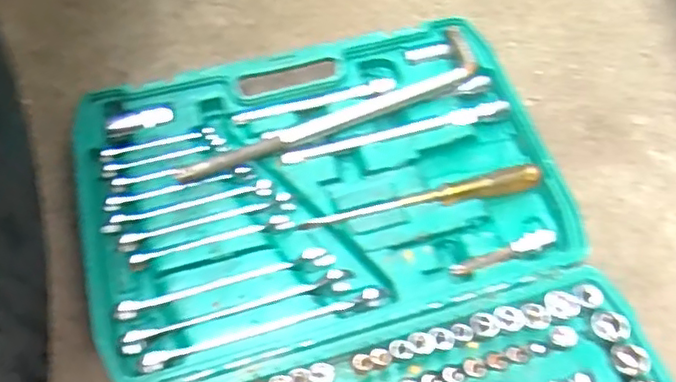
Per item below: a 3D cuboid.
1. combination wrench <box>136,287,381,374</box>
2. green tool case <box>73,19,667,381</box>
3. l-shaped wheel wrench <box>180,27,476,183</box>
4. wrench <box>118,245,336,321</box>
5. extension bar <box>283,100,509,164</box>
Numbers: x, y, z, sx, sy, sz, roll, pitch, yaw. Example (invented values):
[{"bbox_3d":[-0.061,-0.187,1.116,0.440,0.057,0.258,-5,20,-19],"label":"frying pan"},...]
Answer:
[{"bbox_3d":[-0.067,0.123,0.577,0.216,0.008,0.017,-15,63,-10],"label":"combination wrench"},{"bbox_3d":[0.030,0.132,0.585,0.473,0.052,0.665,-12,62,-8],"label":"green tool case"},{"bbox_3d":[-0.002,-0.082,0.681,0.340,0.019,0.052,-27,65,-15],"label":"l-shaped wheel wrench"},{"bbox_3d":[-0.102,0.084,0.600,0.201,0.008,0.024,-17,63,-11],"label":"wrench"},{"bbox_3d":[0.066,-0.062,0.687,0.252,0.015,0.019,-16,63,-10],"label":"extension bar"}]

